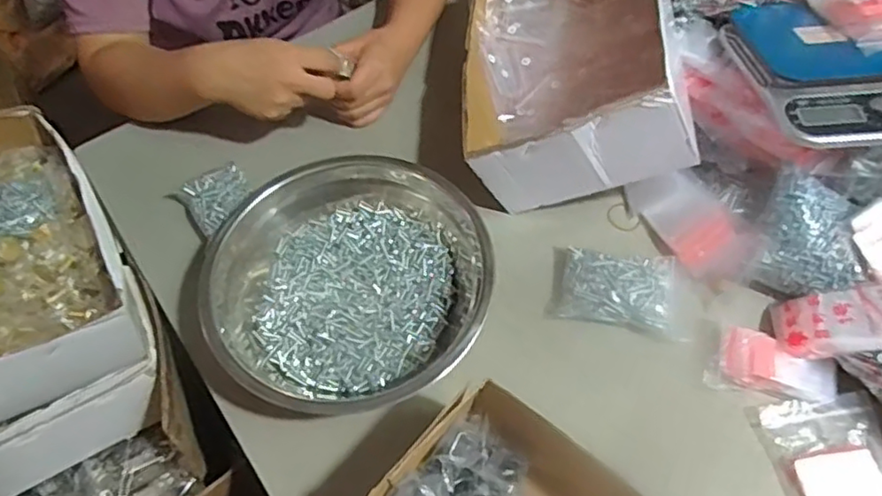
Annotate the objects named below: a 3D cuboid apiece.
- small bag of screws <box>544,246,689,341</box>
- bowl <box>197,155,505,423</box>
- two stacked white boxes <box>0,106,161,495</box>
[{"bbox_3d":[0.166,0.037,0.591,0.114,0.027,0.079,10,59,10],"label":"small bag of screws"},{"bbox_3d":[-0.081,0.035,0.580,0.246,0.079,0.243,-2,58,3],"label":"bowl"},{"bbox_3d":[-0.430,0.035,0.628,0.223,0.165,0.328,-32,62,-15],"label":"two stacked white boxes"}]

